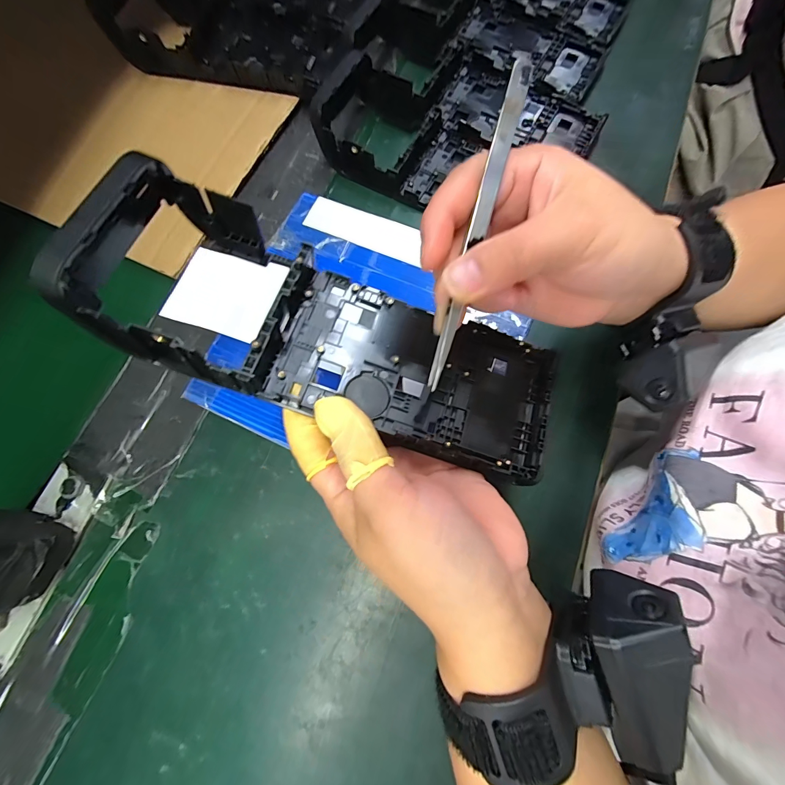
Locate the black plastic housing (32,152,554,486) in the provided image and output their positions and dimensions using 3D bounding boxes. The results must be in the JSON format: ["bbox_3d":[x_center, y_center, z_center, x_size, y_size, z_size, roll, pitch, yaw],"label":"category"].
[{"bbox_3d":[-0.025,-0.024,0.176,0.213,0.043,0.081,24,77,-13],"label":"black plastic housing"}]

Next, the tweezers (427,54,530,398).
[{"bbox_3d":[0.035,-0.066,0.152,0.008,0.005,0.132,16,95,5],"label":"tweezers"}]

